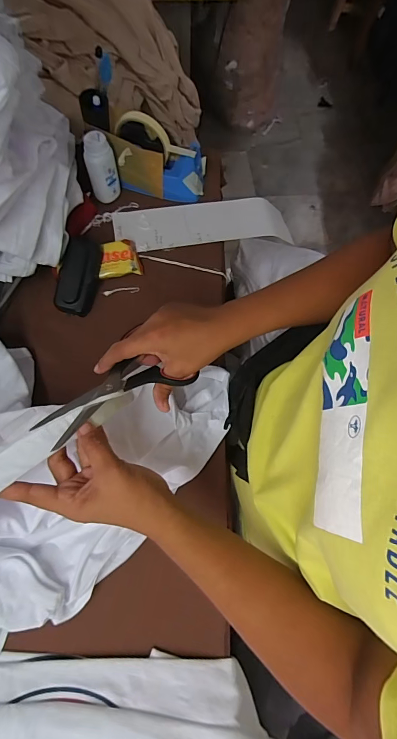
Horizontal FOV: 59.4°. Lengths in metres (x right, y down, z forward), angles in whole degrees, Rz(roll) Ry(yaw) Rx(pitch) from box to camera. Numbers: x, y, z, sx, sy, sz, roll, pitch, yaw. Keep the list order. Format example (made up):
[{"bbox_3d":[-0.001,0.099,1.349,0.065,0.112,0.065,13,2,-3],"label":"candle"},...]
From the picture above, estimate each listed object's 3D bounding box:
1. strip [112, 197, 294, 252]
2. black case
[{"bbox_3d":[0.006,-0.246,0.587,0.285,0.016,0.083,-8,71,-5],"label":"strip"},{"bbox_3d":[-0.178,-0.139,0.516,0.052,0.028,0.111,10,89,1],"label":"black case"}]

